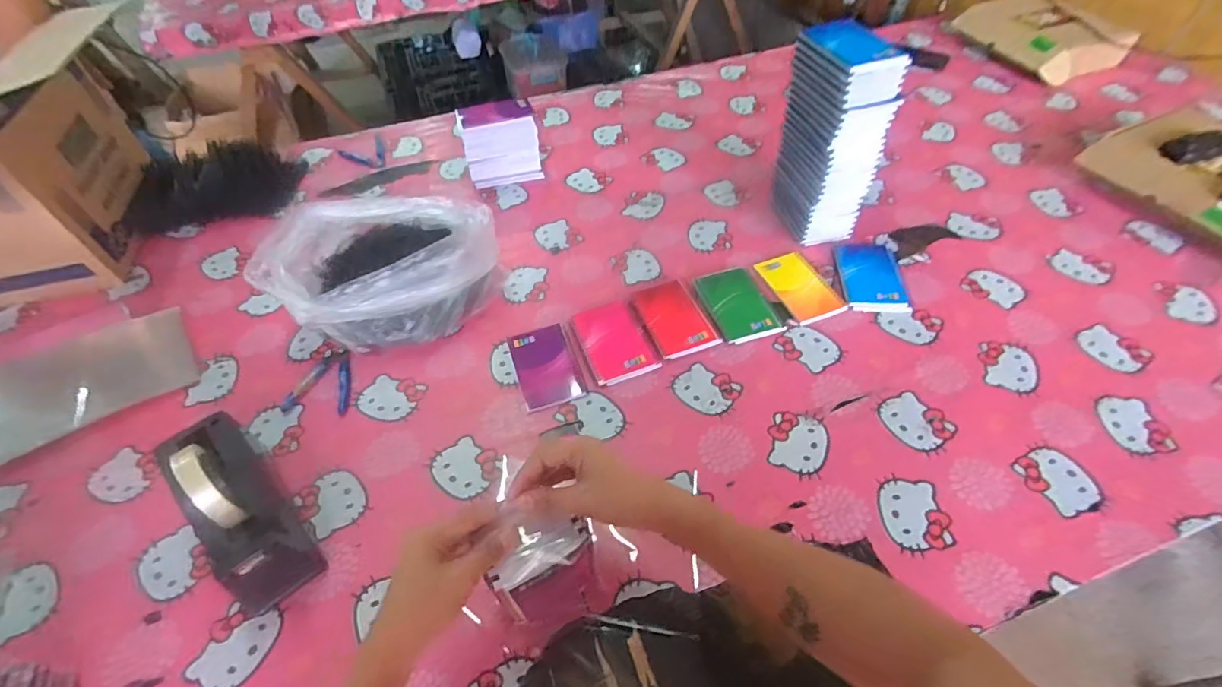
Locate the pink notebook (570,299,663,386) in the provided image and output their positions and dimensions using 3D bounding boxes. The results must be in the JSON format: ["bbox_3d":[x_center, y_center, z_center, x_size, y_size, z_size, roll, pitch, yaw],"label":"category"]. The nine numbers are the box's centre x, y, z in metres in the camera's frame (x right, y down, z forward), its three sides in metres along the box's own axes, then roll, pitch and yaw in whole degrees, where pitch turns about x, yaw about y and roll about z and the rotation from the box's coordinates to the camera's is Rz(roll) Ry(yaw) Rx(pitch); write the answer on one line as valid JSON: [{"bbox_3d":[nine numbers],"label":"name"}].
[{"bbox_3d":[0.003,-0.004,0.750,0.088,0.008,0.132,-19,51,-13],"label":"pink notebook"}]

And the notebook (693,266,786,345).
[{"bbox_3d":[0.189,-0.059,0.785,0.092,0.010,0.127,-16,56,-11],"label":"notebook"}]

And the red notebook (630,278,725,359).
[{"bbox_3d":[0.090,-0.038,0.776,0.084,0.014,0.136,-18,51,-12],"label":"red notebook"}]

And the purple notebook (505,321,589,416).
[{"bbox_3d":[-0.092,0.029,0.741,0.081,0.007,0.132,-16,51,-10],"label":"purple notebook"}]

